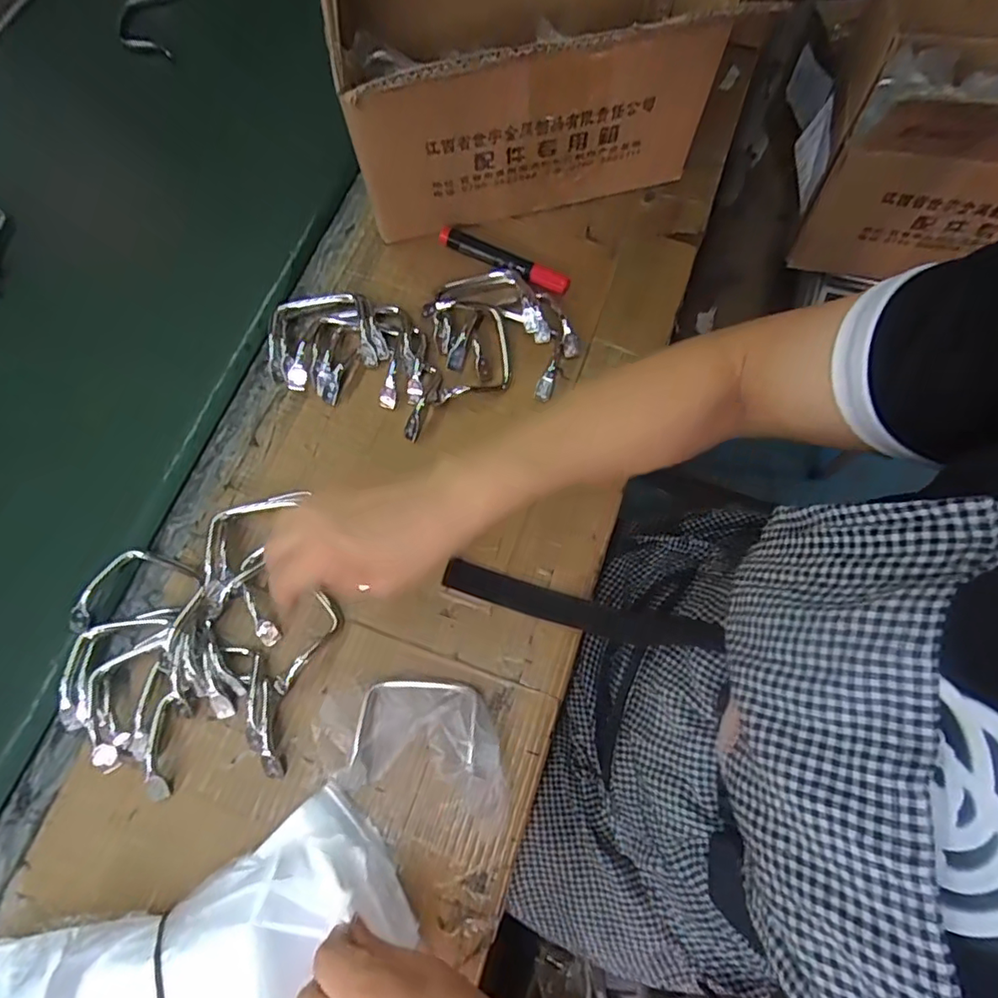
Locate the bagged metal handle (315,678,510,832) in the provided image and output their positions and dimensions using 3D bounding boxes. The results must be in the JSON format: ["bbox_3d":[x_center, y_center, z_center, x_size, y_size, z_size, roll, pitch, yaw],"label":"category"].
[{"bbox_3d":[-0.060,0.170,0.413,0.140,0.036,0.081,11,72,4],"label":"bagged metal handle"}]

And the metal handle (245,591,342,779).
[{"bbox_3d":[-0.164,0.135,0.441,0.052,0.011,0.131,16,72,5],"label":"metal handle"}]

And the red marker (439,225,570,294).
[{"bbox_3d":[0.004,-0.230,0.556,0.136,0.011,0.022,27,74,9],"label":"red marker"}]

